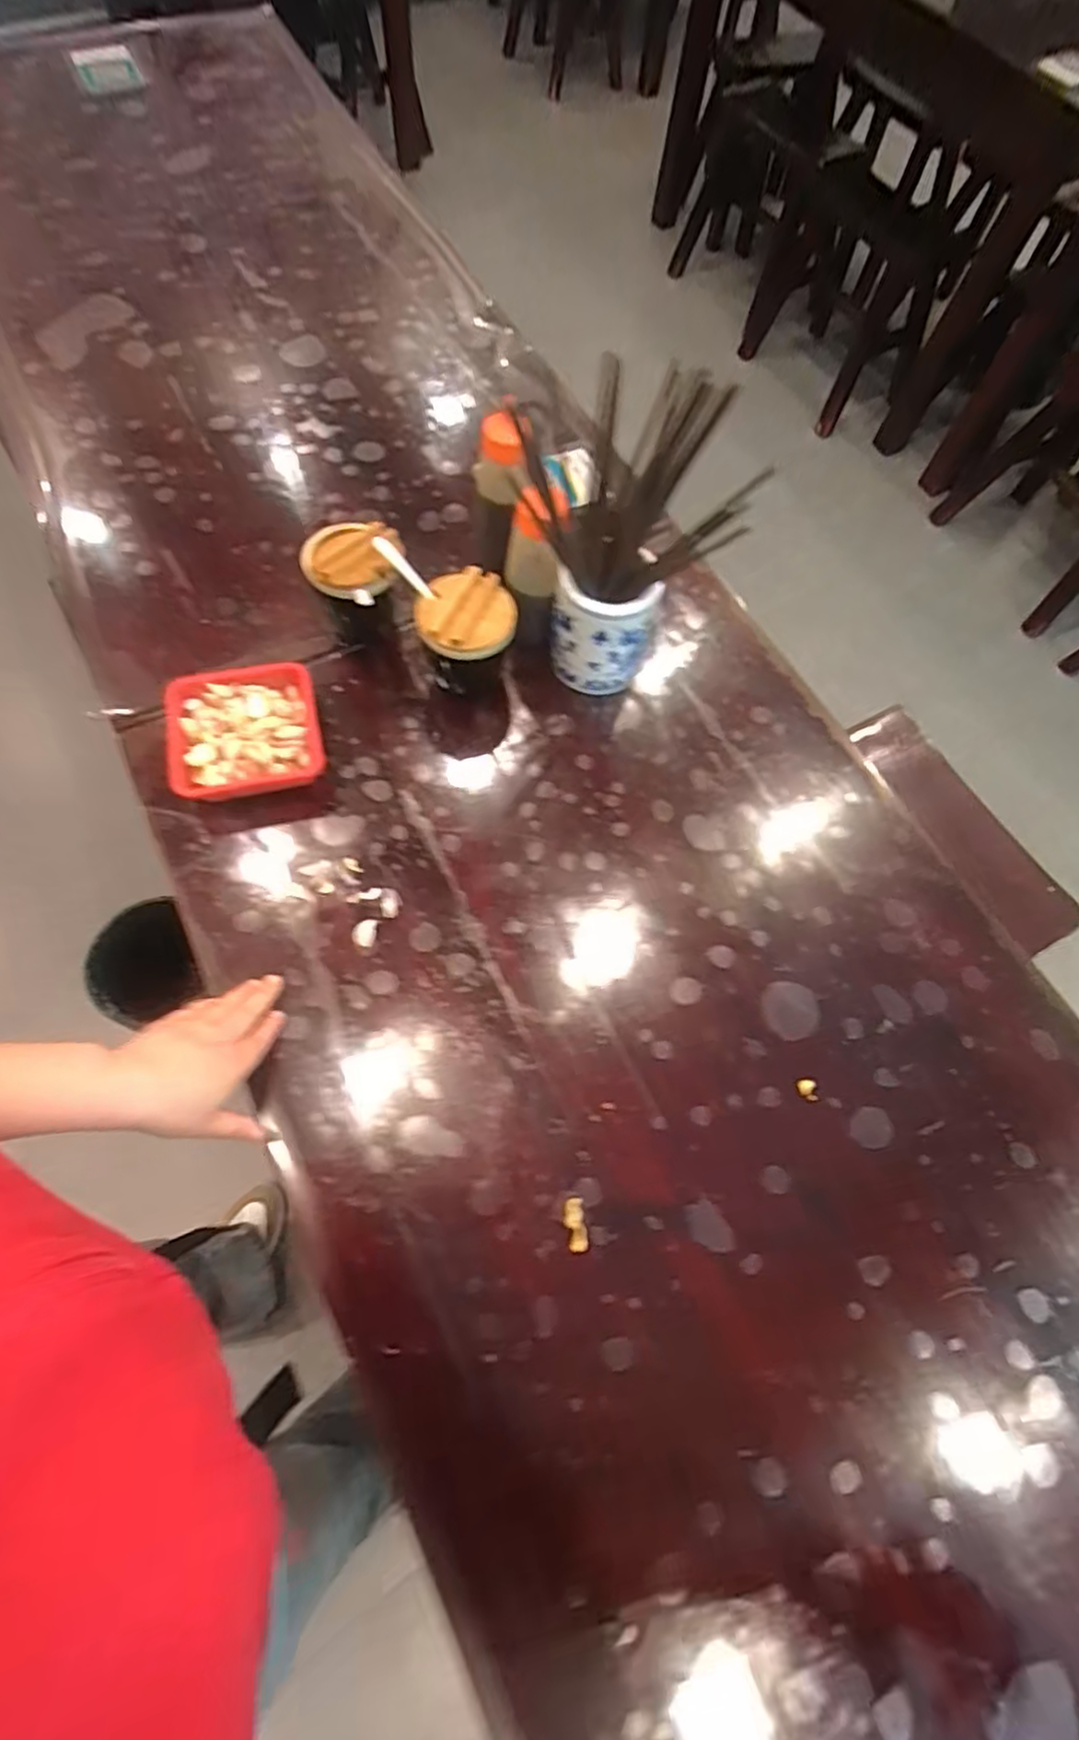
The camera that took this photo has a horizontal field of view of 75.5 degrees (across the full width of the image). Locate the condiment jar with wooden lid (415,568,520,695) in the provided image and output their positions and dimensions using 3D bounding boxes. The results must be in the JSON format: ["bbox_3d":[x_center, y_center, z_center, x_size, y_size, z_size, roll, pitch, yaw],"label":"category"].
[{"bbox_3d":[-0.071,-0.220,0.707,0.092,0.133,0.096,0,65,0],"label":"condiment jar with wooden lid"}]

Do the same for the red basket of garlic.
[{"bbox_3d":[-0.280,-0.124,0.666,0.136,0.048,0.132,-10,68,-8],"label":"red basket of garlic"}]

